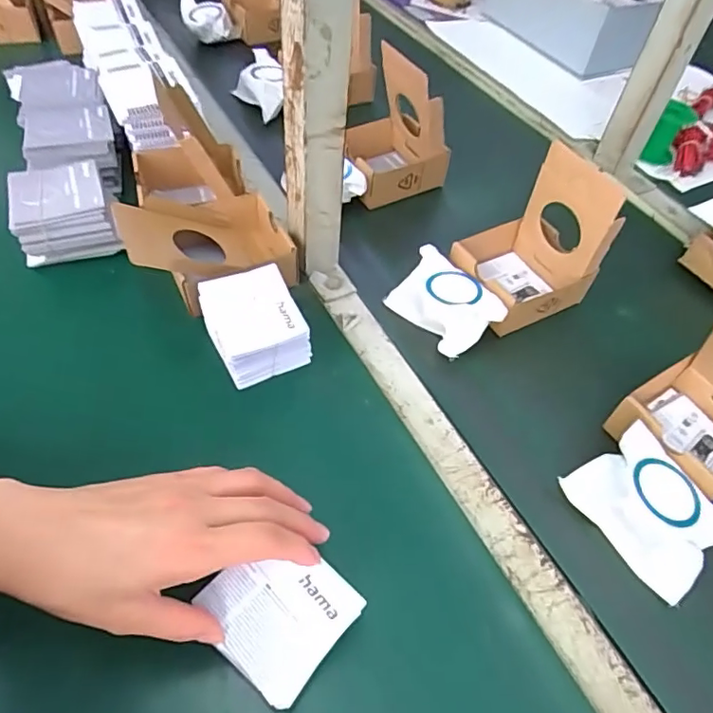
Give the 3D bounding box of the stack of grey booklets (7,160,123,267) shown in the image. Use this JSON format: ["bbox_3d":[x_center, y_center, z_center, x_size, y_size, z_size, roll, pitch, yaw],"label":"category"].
[{"bbox_3d":[-0.291,-0.146,0.546,0.093,0.049,0.093,-14,55,-15],"label":"stack of grey booklets"}]

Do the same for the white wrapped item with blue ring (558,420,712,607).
[{"bbox_3d":[0.223,0.117,0.413,0.075,0.044,0.106,-27,59,-23],"label":"white wrapped item with blue ring"}]

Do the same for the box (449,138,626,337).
[{"bbox_3d":[0.167,-0.116,0.528,0.114,0.148,0.111,-21,57,-20],"label":"box"}]

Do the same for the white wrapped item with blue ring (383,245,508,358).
[{"bbox_3d":[0.089,-0.050,0.534,0.068,0.044,0.106,-31,61,-25],"label":"white wrapped item with blue ring"}]

